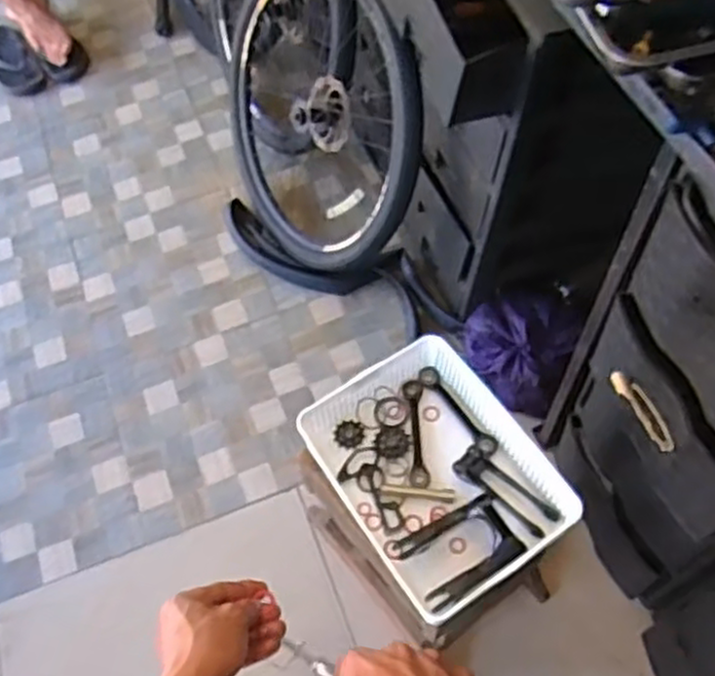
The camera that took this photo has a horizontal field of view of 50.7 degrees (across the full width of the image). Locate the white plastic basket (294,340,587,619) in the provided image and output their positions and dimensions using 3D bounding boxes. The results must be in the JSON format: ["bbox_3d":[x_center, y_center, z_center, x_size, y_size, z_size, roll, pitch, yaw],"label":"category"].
[{"bbox_3d":[0.103,0.185,1.036,0.266,0.058,0.344,-30,63,-14],"label":"white plastic basket"}]

